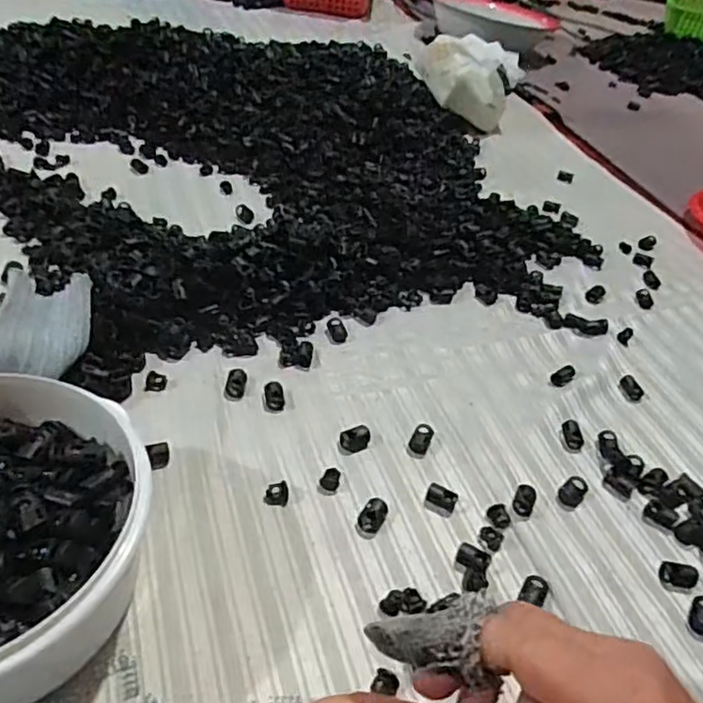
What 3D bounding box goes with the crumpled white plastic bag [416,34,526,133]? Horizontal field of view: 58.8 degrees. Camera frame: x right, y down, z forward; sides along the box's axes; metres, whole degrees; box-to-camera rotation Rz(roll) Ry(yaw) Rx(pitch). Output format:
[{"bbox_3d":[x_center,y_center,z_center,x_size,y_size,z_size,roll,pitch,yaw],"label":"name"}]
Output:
[{"bbox_3d":[0.158,-0.371,0.854,0.118,0.079,0.147,1,42,-8],"label":"crumpled white plastic bag"}]

